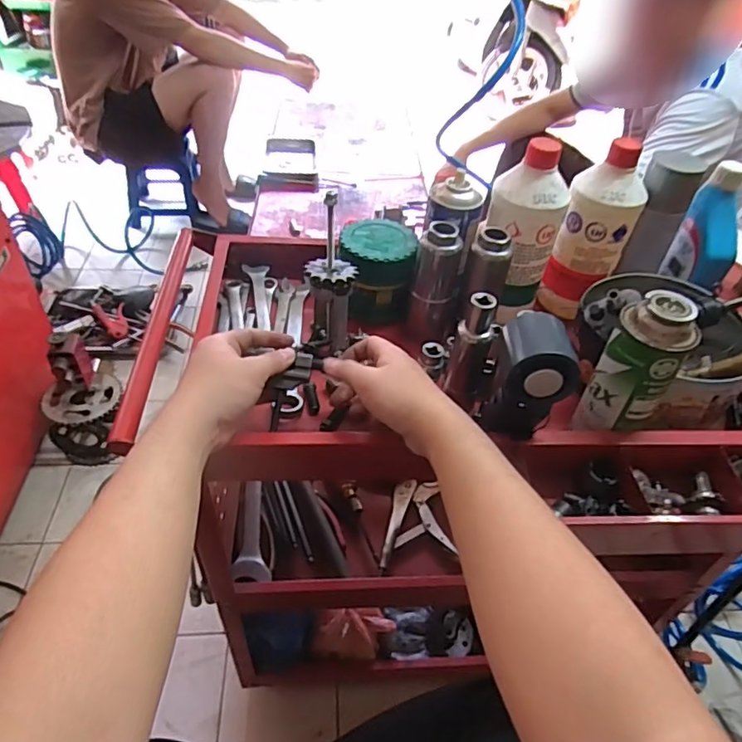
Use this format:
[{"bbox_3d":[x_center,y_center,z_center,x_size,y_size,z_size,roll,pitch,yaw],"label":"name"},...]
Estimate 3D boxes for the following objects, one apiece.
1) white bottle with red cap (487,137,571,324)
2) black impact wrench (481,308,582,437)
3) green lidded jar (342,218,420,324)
[{"bbox_3d":[0.182,-0.162,0.686,0.069,0.210,0.075,-24,52,-26],"label":"white bottle with red cap"},{"bbox_3d":[0.140,0.008,0.501,0.059,0.122,0.092,13,45,8],"label":"black impact wrench"},{"bbox_3d":[0.007,-0.131,0.715,0.094,0.083,0.107,7,45,2],"label":"green lidded jar"}]

